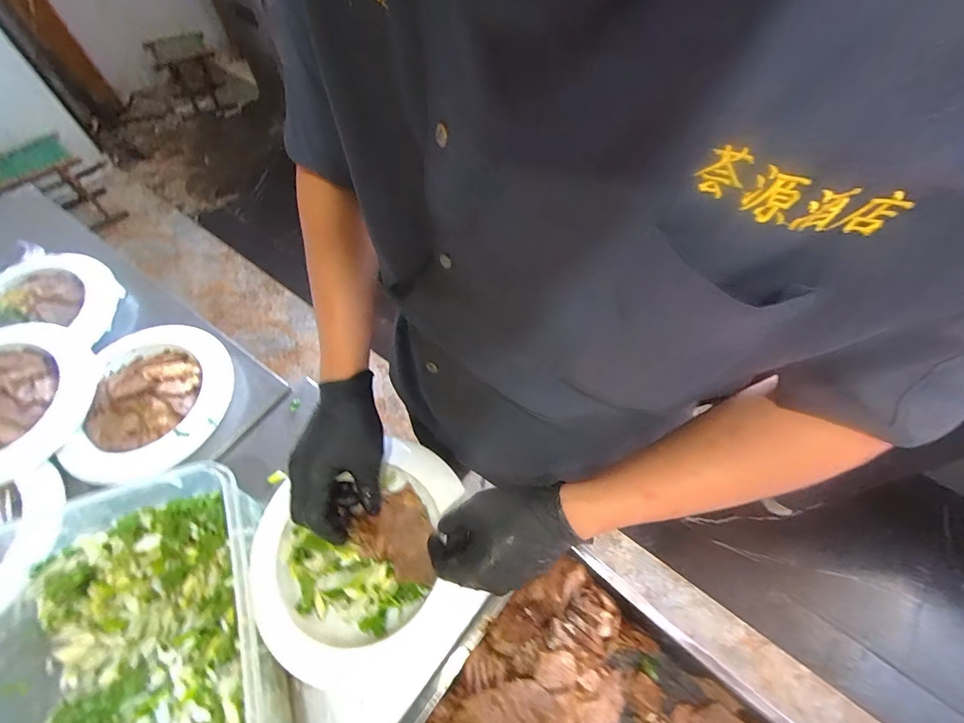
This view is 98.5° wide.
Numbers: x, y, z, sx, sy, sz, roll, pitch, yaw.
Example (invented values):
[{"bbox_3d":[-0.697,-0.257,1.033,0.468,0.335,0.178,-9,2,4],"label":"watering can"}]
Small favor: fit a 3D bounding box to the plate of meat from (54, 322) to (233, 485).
[{"bbox_3d":[-0.441,0.042,0.558,0.172,0.054,0.226,-3,62,-3],"label":"plate of meat"}]

